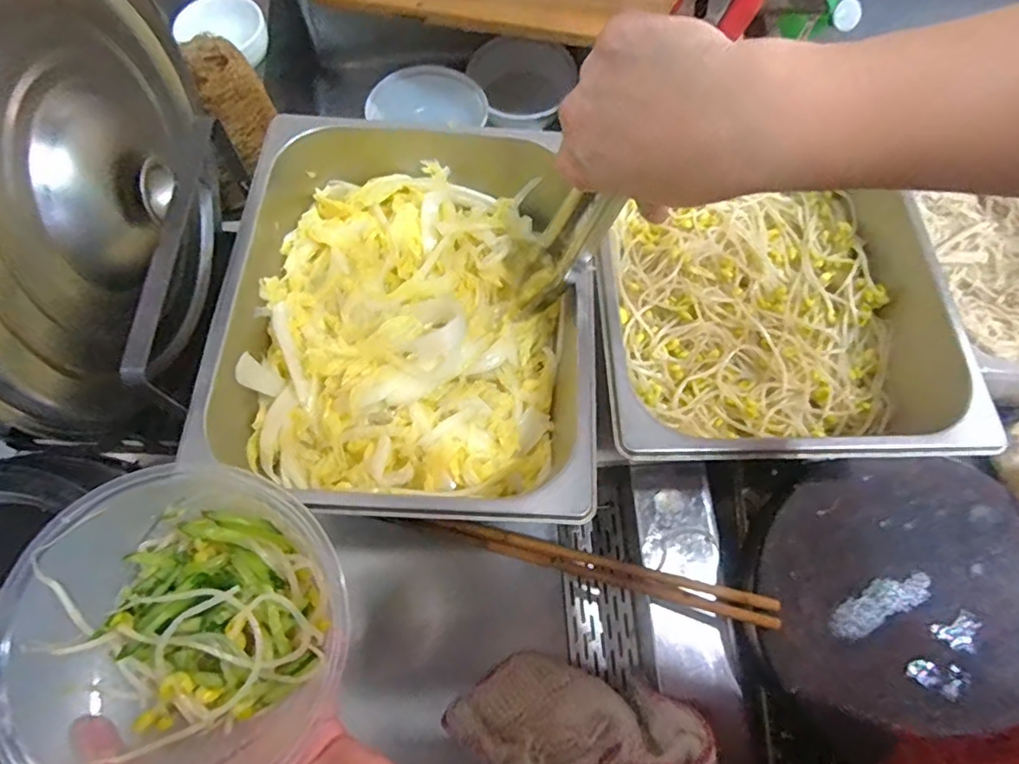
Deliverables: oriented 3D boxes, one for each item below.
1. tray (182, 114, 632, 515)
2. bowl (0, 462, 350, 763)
[{"bbox_3d":[-0.078,-0.072,0.455,0.272,0.088,0.344,4,69,-1],"label":"tray"},{"bbox_3d":[-0.154,0.117,0.274,0.135,0.074,0.141,1,69,-2],"label":"bowl"}]

